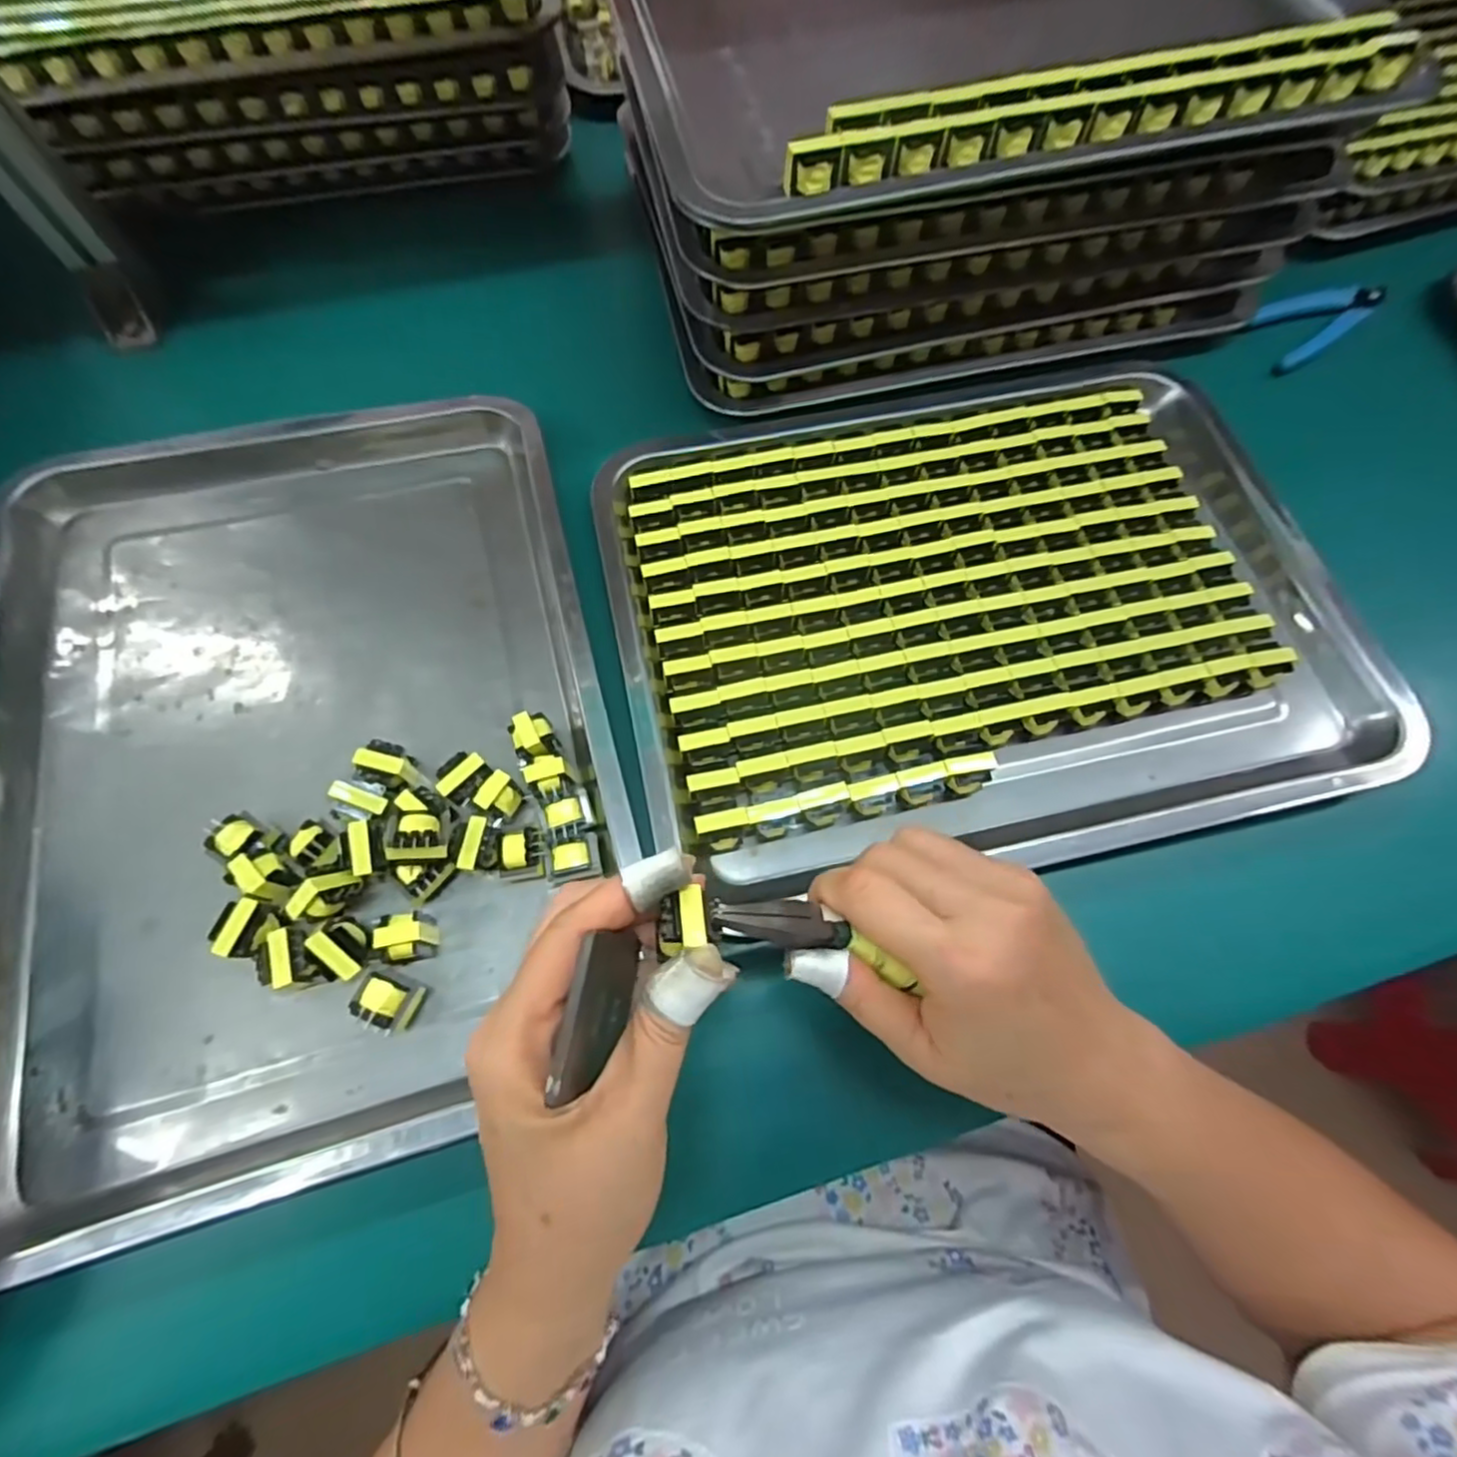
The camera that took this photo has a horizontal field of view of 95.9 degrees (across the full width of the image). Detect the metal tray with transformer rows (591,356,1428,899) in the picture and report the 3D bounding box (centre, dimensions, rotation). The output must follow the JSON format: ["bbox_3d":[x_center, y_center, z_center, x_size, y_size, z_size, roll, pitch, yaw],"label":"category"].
[{"bbox_3d":[0.138,-0.076,0.361,0.391,0.027,0.285,-12,71,-5],"label":"metal tray with transformer rows"}]

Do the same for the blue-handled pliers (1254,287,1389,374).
[{"bbox_3d":[0.407,-0.285,0.450,0.112,0.018,0.049,-33,74,-12],"label":"blue-handled pliers"}]

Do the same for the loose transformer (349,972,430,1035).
[{"bbox_3d":[-0.146,0.117,0.281,0.024,0.016,0.020,17,71,5],"label":"loose transformer"}]

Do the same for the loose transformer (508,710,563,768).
[{"bbox_3d":[-0.095,0.006,0.326,0.020,0.018,0.025,-24,72,-9],"label":"loose transformer"}]

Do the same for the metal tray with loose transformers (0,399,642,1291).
[{"bbox_3d":[-0.209,-0.003,0.330,0.282,0.037,0.394,-15,71,-6],"label":"metal tray with loose transformers"}]

